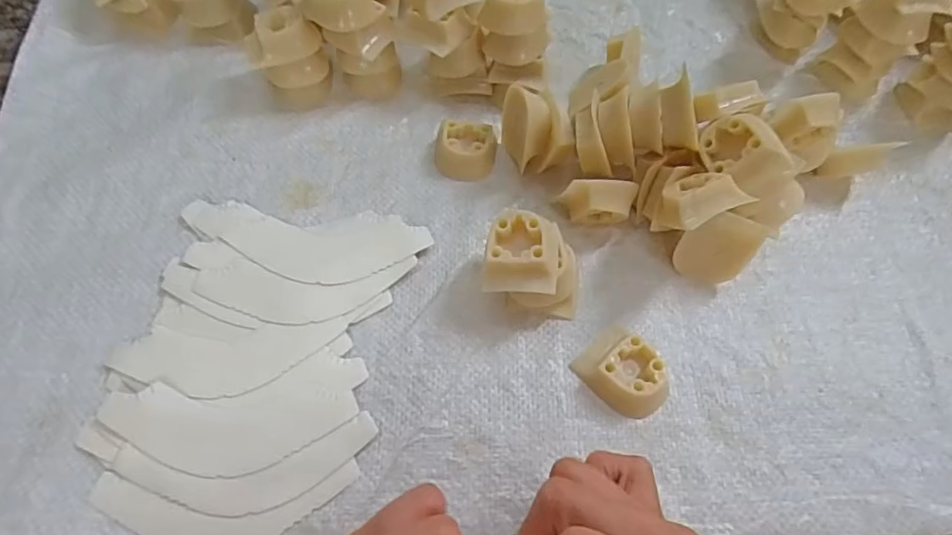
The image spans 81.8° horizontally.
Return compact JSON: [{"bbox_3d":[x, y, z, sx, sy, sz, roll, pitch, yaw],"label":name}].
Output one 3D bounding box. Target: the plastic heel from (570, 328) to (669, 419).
[{"bbox_3d":[0.078,0.055,0.288,0.037,0.018,0.047,-34,69,-19],"label":"plastic heel"}]

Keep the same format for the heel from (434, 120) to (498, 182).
[{"bbox_3d":[-0.007,-0.074,0.349,0.037,0.017,0.036,1,62,-3],"label":"heel"}]

